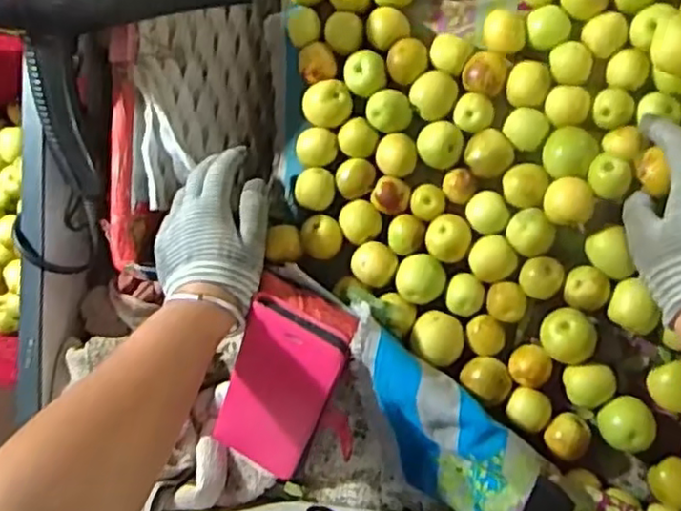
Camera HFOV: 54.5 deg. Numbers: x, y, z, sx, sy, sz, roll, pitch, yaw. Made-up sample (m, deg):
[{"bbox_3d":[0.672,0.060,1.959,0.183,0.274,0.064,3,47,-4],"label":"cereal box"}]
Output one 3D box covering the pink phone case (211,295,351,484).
[{"bbox_3d":[-0.054,0.116,0.547,0.081,0.017,0.169,26,124,8],"label":"pink phone case"}]

